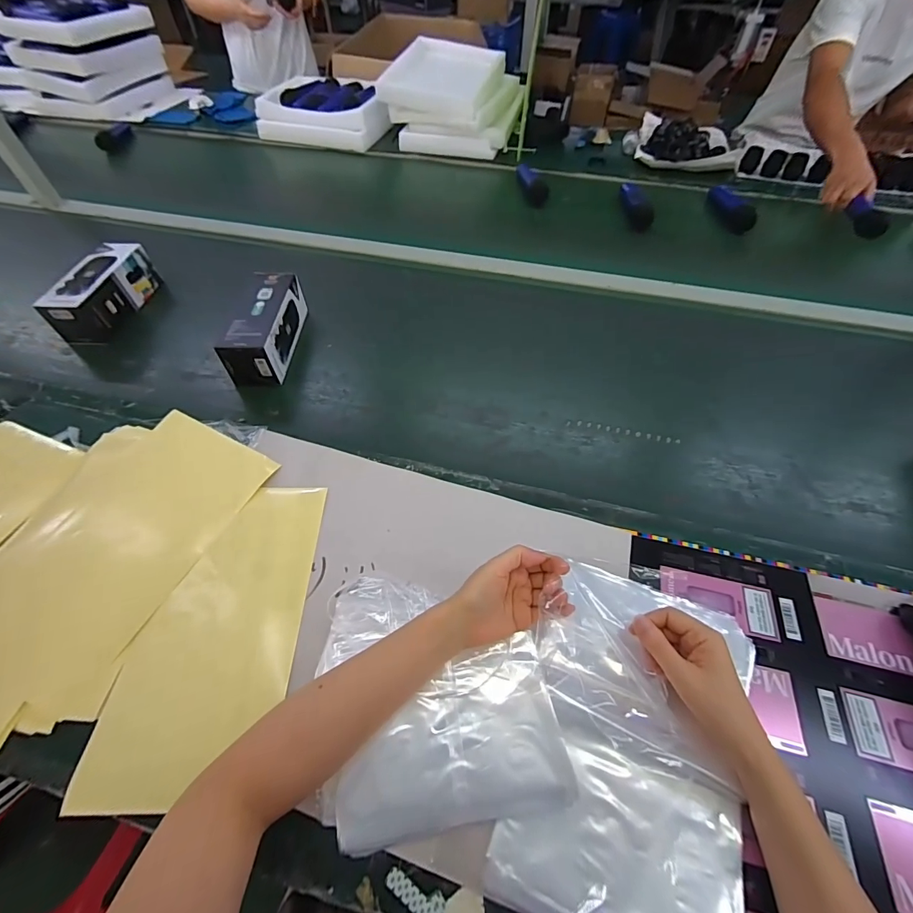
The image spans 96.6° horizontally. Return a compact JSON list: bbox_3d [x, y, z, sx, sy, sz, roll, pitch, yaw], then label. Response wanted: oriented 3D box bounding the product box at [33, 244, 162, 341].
[{"bbox_3d":[-0.625,-0.291,0.730,0.081,0.085,0.200,0,55,0],"label":"product box"}]

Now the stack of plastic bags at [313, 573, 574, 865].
[{"bbox_3d":[-0.021,0.206,0.365,0.197,0.045,0.196,-9,55,-7],"label":"stack of plastic bags"}]

